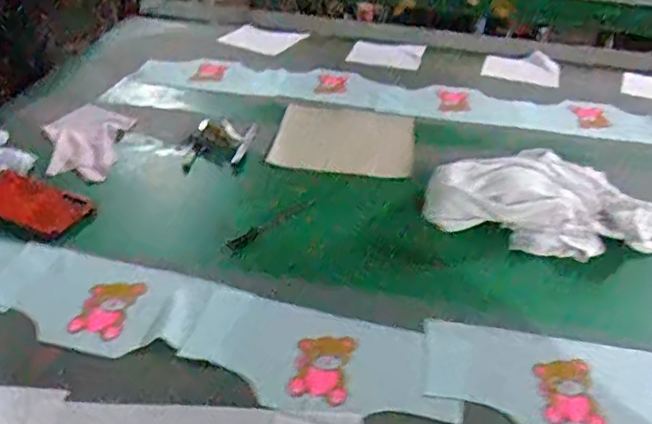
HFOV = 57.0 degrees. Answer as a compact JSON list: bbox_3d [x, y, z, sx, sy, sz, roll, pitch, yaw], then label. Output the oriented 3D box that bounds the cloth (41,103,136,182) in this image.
[{"bbox_3d":[-0.386,-0.115,0.944,0.129,0.022,0.183,2,35,-3],"label":"cloth"}]

